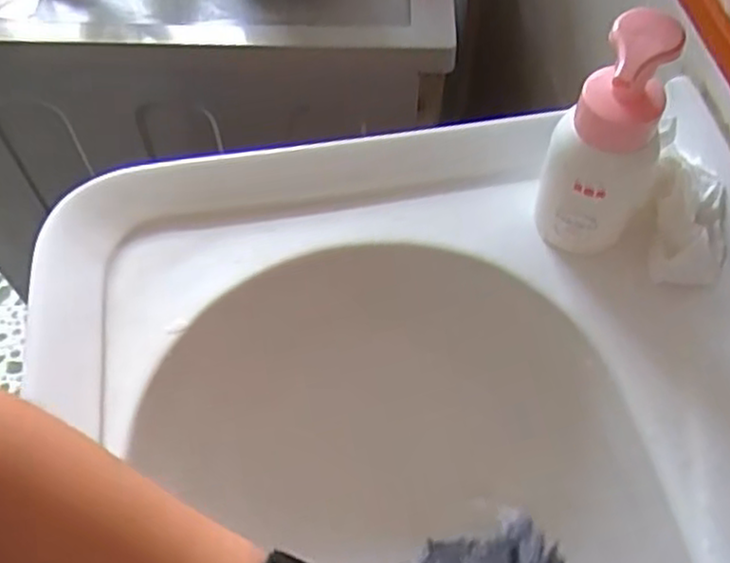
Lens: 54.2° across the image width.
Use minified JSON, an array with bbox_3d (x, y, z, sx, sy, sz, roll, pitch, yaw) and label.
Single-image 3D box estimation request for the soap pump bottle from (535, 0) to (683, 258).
[{"bbox_3d":[0.147,-0.083,0.431,0.068,0.167,0.057,25,62,16],"label":"soap pump bottle"}]

